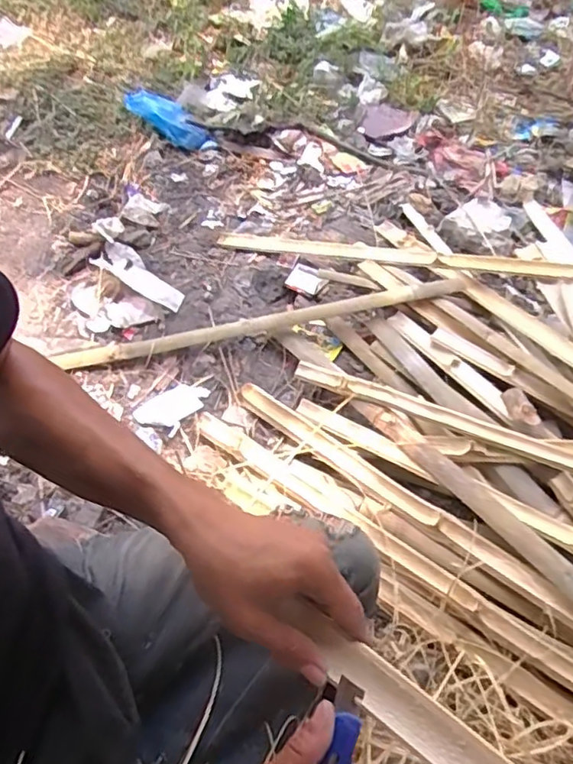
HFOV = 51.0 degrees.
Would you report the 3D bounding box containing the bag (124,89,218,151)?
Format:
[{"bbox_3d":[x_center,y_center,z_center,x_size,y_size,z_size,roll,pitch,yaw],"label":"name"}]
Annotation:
[{"bbox_3d":[-0.281,-0.631,1.443,0.246,0.032,0.088,35,59,5],"label":"bag"}]

